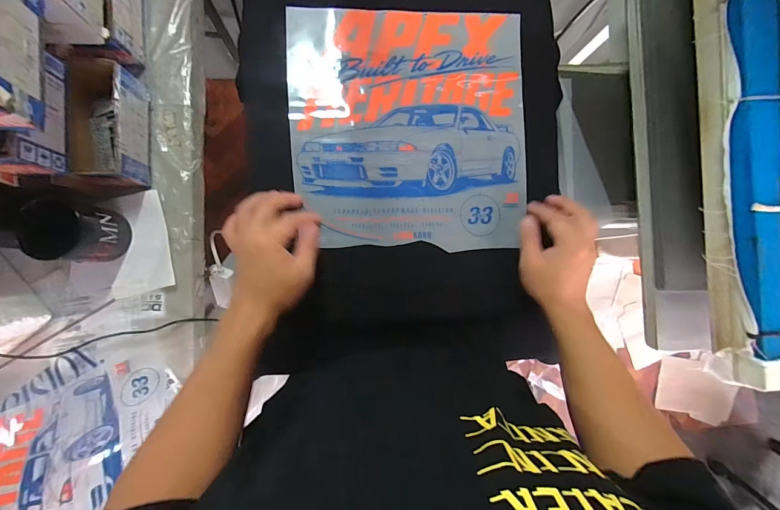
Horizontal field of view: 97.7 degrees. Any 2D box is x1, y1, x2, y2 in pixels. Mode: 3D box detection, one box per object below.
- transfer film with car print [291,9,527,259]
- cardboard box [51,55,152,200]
[{"bbox_3d":[0.027,-0.162,0.440,0.296,0.007,0.304,-3,89,-6],"label":"transfer film with car print"},{"bbox_3d":[-0.408,-0.184,0.489,0.088,0.073,0.187,0,87,-5],"label":"cardboard box"}]

